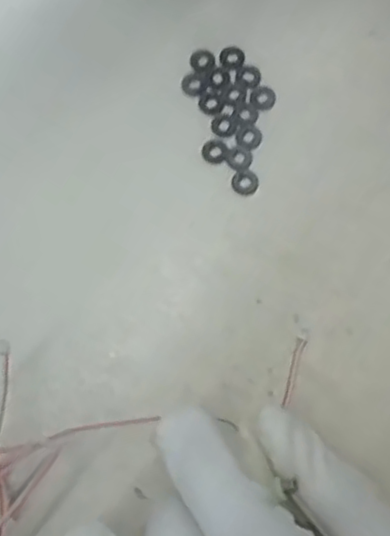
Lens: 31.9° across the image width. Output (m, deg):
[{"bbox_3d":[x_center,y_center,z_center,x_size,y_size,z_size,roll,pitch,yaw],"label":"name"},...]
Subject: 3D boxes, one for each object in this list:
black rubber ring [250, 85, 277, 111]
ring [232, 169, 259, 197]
[{"bbox_3d":[0.028,-0.071,0.284,0.010,0.004,0.011,0,76,1],"label":"black rubber ring"},{"bbox_3d":[0.020,-0.035,0.274,0.011,0.004,0.010,0,76,1],"label":"ring"}]

